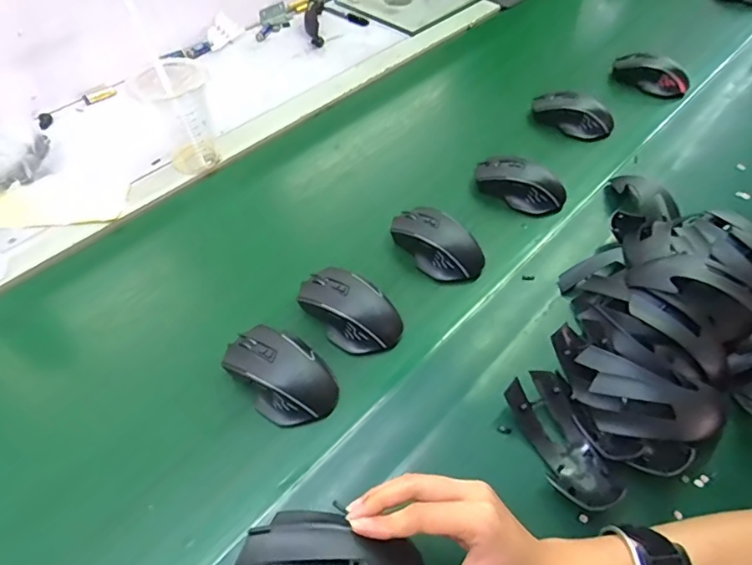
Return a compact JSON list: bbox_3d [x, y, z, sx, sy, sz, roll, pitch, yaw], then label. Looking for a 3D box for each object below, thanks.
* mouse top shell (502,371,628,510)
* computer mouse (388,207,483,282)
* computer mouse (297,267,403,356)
[{"bbox_3d":[0.161,0.137,0.439,0.055,0.035,0.122,-21,55,-15],"label":"mouse top shell"},{"bbox_3d":[0.069,-0.048,0.592,0.119,0.040,0.067,32,59,23],"label":"computer mouse"},{"bbox_3d":[-0.027,0.025,0.533,0.113,0.039,0.071,36,60,25],"label":"computer mouse"}]

